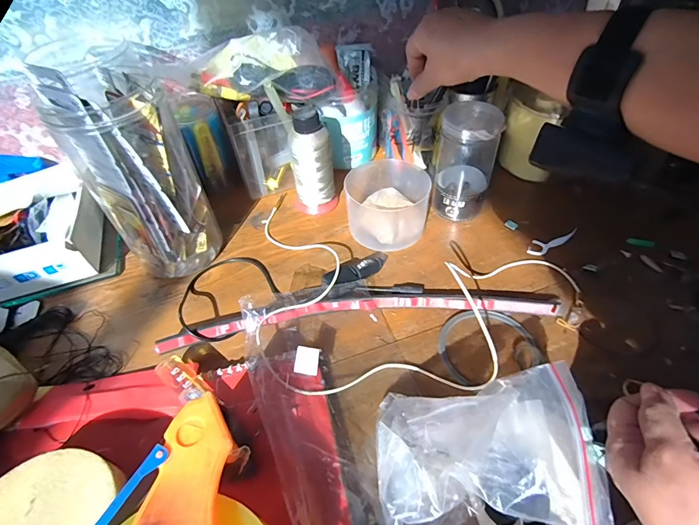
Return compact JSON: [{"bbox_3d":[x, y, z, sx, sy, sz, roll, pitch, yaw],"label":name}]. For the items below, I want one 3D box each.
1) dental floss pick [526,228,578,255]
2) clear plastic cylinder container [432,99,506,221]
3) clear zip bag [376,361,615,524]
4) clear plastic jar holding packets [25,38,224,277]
[{"bbox_3d":[0.235,-0.026,0.437,0.075,0.004,0.021,-24,46,-19],"label":"dental floss pick"},{"bbox_3d":[0.135,-0.113,0.445,0.064,0.127,0.068,4,44,10],"label":"clear plastic cylinder container"},{"bbox_3d":[0.086,0.125,0.261,0.130,0.055,0.103,3,44,8],"label":"clear zip bag"},{"bbox_3d":[-0.208,-0.085,0.389,0.102,0.214,0.088,-35,51,-27],"label":"clear plastic jar holding packets"}]

